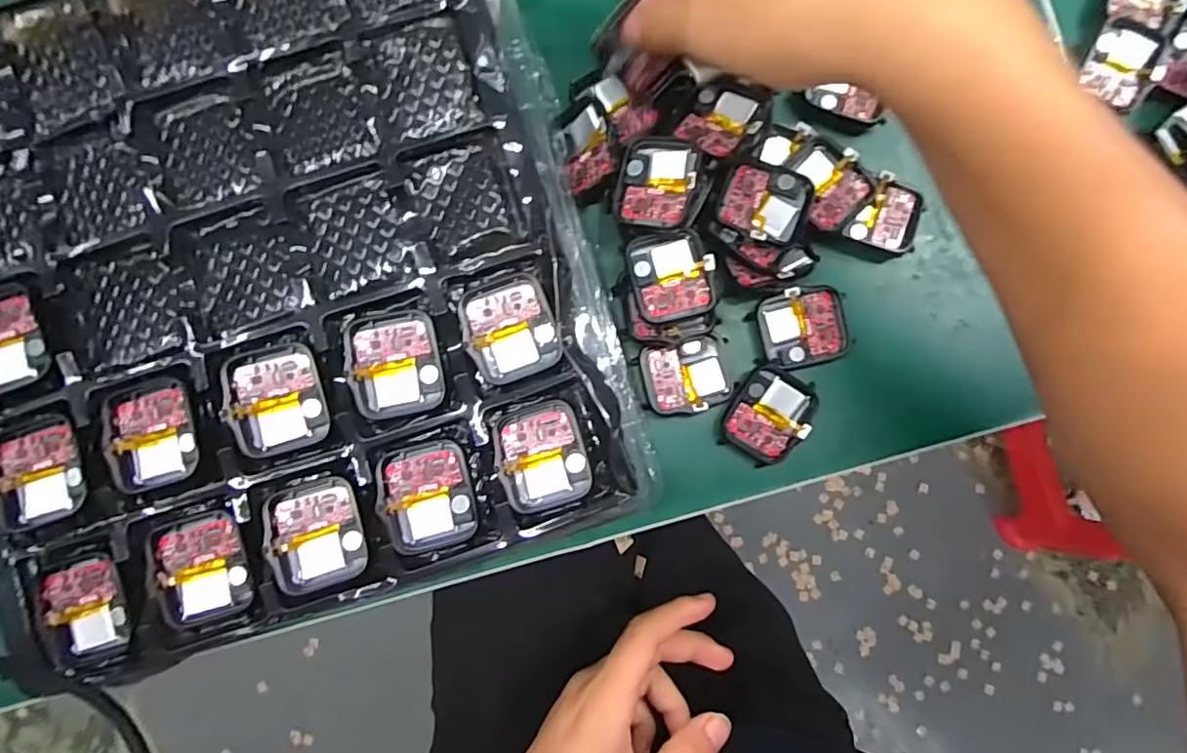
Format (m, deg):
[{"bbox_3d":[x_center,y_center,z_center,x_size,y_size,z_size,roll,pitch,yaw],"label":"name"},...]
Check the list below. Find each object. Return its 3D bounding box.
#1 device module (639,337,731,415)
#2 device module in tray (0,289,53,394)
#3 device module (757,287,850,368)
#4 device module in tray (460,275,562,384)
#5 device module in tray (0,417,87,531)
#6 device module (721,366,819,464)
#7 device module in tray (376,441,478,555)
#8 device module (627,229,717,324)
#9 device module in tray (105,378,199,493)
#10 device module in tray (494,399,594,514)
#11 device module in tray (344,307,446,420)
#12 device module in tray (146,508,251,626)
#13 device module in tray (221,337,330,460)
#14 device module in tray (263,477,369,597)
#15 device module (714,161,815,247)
[{"bbox_3d":[0.045,0.000,0.282,0.041,0.006,0.034,-11,85,-3],"label":"device module"},{"bbox_3d":[-0.236,-0.014,0.229,0.033,0.004,0.042,-23,86,-4],"label":"device module in tray"},{"bbox_3d":[0.104,-0.024,0.286,0.041,0.011,0.036,-13,85,-3],"label":"device module"},{"bbox_3d":[-0.035,-0.021,0.241,0.036,0.007,0.041,-21,86,-3],"label":"device module in tray"},{"bbox_3d":[-0.220,0.038,0.231,0.033,0.011,0.040,-12,85,-3],"label":"device module in tray"},{"bbox_3d":[0.086,0.018,0.282,0.037,0.012,0.042,29,85,1],"label":"device module"},{"bbox_3d":[-0.068,0.049,0.234,0.036,0.007,0.044,-11,85,-3],"label":"device module in tray"},{"bbox_3d":[0.037,-0.047,0.265,0.037,0.006,0.040,-9,85,-3],"label":"device module"},{"bbox_3d":[-0.176,0.022,0.229,0.034,0.007,0.042,-19,86,-3],"label":"device module in tray"},{"bbox_3d":[-0.022,0.032,0.237,0.036,0.011,0.043,-18,86,-3],"label":"device module in tray"},{"bbox_3d":[-0.081,-0.006,0.236,0.036,0.004,0.042,-11,84,-7],"label":"device module in tray"},{"bbox_3d":[-0.157,0.077,0.231,0.034,0.006,0.042,-10,85,-3],"label":"device module in tray"},{"bbox_3d":[-0.126,0.008,0.231,0.035,0.007,0.041,-18,86,-3],"label":"device module in tray"},{"bbox_3d":[-0.112,0.064,0.233,0.035,0.008,0.042,-13,86,-3],"label":"device module in tray"},{"bbox_3d":[0.080,-0.082,0.274,0.043,0.010,0.036,16,85,0],"label":"device module"}]

